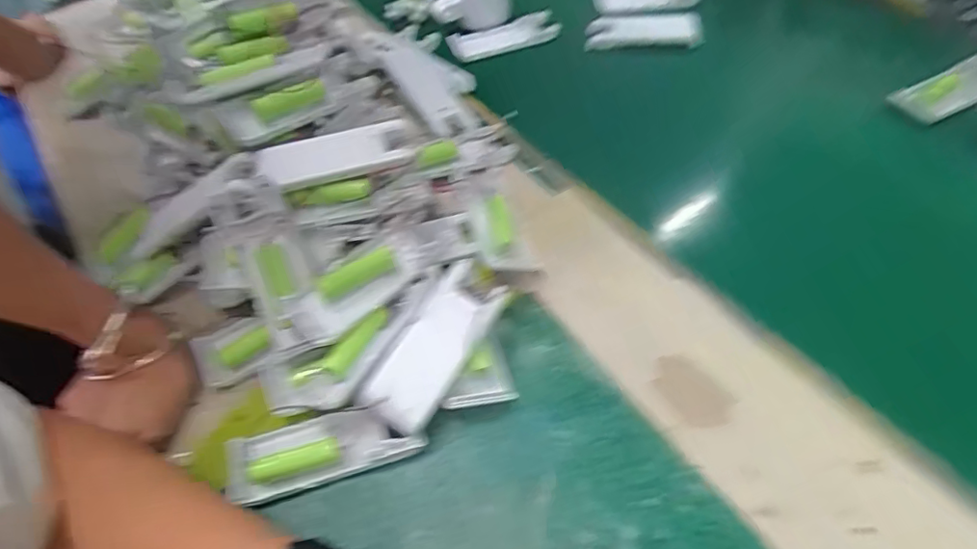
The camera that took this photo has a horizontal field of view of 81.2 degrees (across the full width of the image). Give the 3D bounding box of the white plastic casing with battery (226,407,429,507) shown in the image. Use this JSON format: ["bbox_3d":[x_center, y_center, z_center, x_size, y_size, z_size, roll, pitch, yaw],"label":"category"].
[{"bbox_3d":[-0.094,0.097,0.324,0.108,0.020,0.039,-16,53,-7],"label":"white plastic casing with battery"}]

